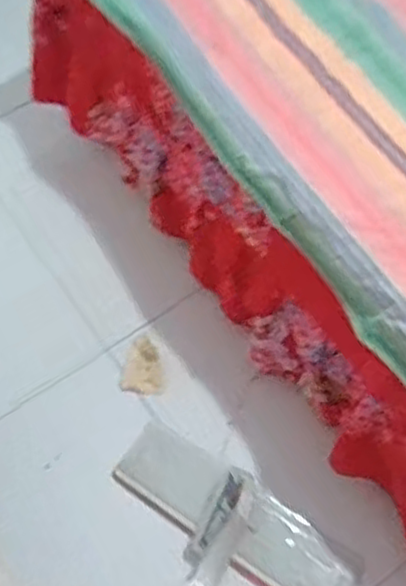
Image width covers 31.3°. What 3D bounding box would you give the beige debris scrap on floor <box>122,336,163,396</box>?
[{"bbox_3d":[-0.104,0.130,1.298,0.070,0.013,0.101,5,64,2],"label":"beige debris scrap on floor"}]

